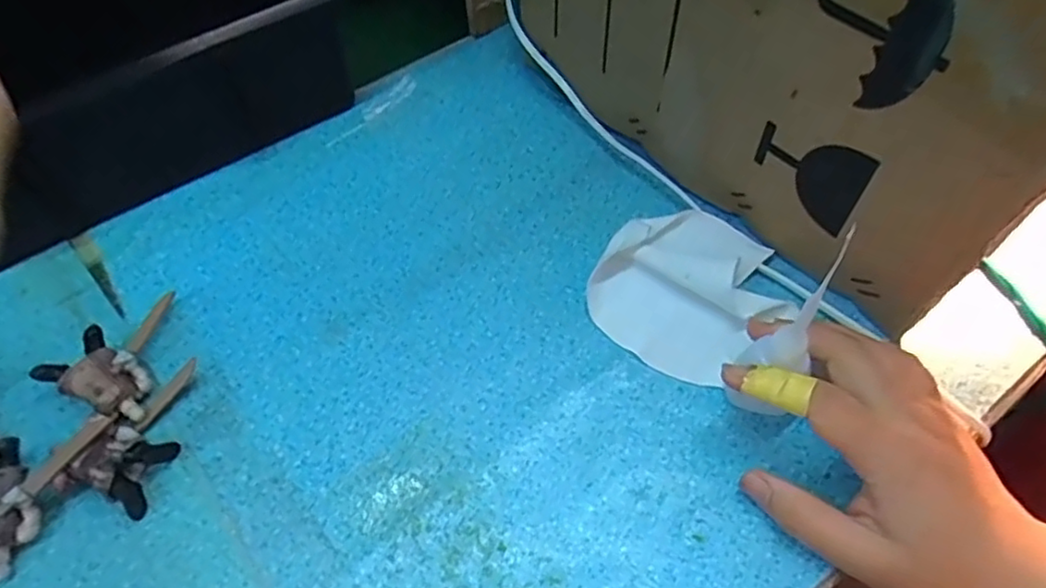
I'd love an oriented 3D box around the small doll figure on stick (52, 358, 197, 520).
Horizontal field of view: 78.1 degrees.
[{"bbox_3d":[-0.191,0.069,0.329,0.040,0.017,0.077,16,58,11],"label":"small doll figure on stick"}]

